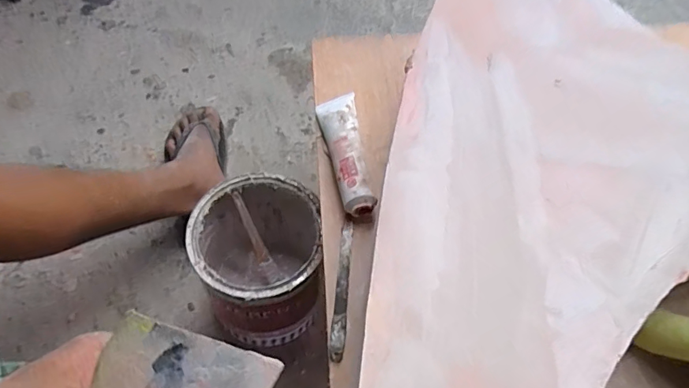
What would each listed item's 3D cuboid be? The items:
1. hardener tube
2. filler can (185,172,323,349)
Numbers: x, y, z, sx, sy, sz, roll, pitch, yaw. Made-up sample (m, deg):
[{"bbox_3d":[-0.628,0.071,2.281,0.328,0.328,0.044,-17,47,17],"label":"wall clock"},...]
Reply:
[{"bbox_3d":[0.002,-0.050,0.517,0.043,0.026,0.166,-8,58,-7],"label":"hardener tube"},{"bbox_3d":[-0.112,0.091,0.635,0.148,0.204,0.177,-4,58,-4],"label":"filler can"}]

